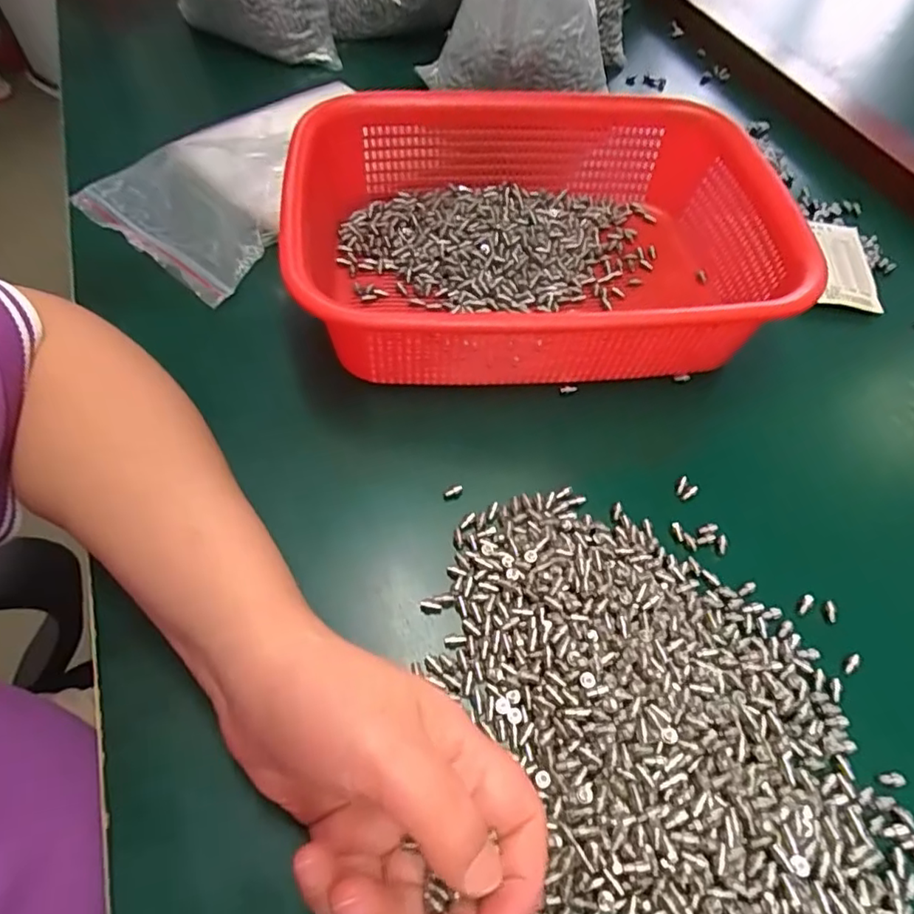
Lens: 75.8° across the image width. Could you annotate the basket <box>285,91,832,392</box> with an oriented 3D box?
[{"bbox_3d":[0.054,-0.136,0.362,0.295,0.070,0.210,-3,59,-5],"label":"basket"}]

